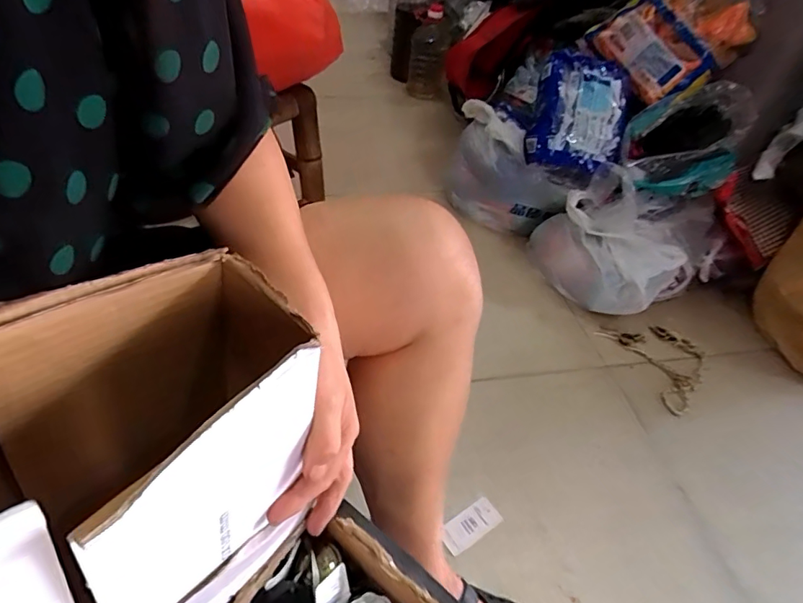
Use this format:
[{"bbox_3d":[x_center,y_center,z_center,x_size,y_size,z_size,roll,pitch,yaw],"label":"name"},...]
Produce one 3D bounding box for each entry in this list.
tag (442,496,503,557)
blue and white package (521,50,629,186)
[{"bbox_3d":[0.094,0.310,0.681,0.084,0.007,0.043,-28,49,-21],"label":"tag"},{"bbox_3d":[0.357,-0.372,0.998,0.179,0.242,0.058,15,4,7],"label":"blue and white package"}]

